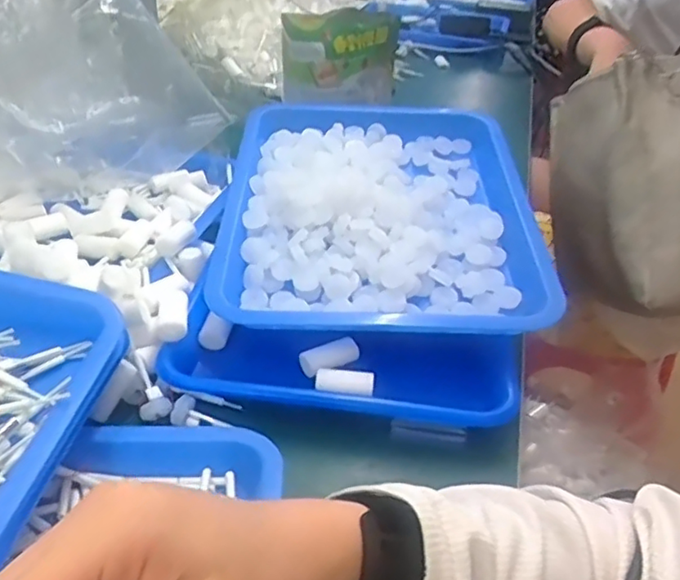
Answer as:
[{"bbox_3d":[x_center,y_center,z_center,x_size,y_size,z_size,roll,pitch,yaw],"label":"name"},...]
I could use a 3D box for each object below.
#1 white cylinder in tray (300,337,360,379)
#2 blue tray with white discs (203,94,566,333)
[{"bbox_3d":[-0.008,0.049,0.456,0.043,0.016,0.020,-17,39,-8],"label":"white cylinder in tray"},{"bbox_3d":[0.032,-0.080,0.554,0.255,0.069,0.325,3,36,-2],"label":"blue tray with white discs"}]

